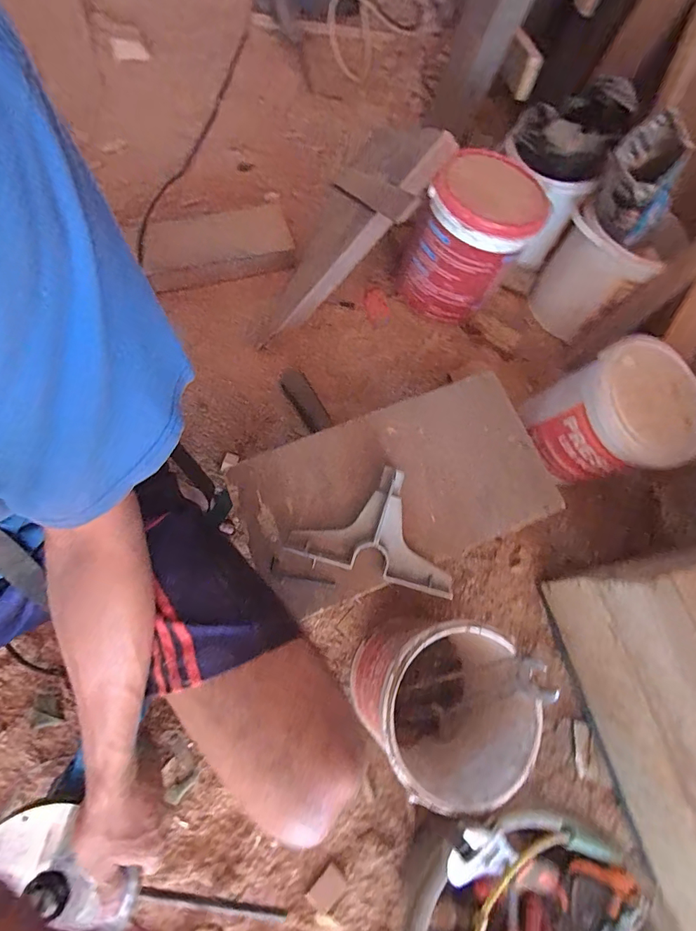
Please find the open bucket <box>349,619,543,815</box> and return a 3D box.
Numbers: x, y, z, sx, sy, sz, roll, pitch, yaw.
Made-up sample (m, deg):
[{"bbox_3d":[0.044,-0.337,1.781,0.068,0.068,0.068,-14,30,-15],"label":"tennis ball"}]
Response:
[{"bbox_3d":[0.119,0.292,0.535,0.171,0.202,0.176,1,73,-3],"label":"open bucket"}]

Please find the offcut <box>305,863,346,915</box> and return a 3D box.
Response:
[{"bbox_3d":[-0.026,0.541,0.536,0.044,0.008,0.034,-42,80,-14],"label":"offcut"}]

